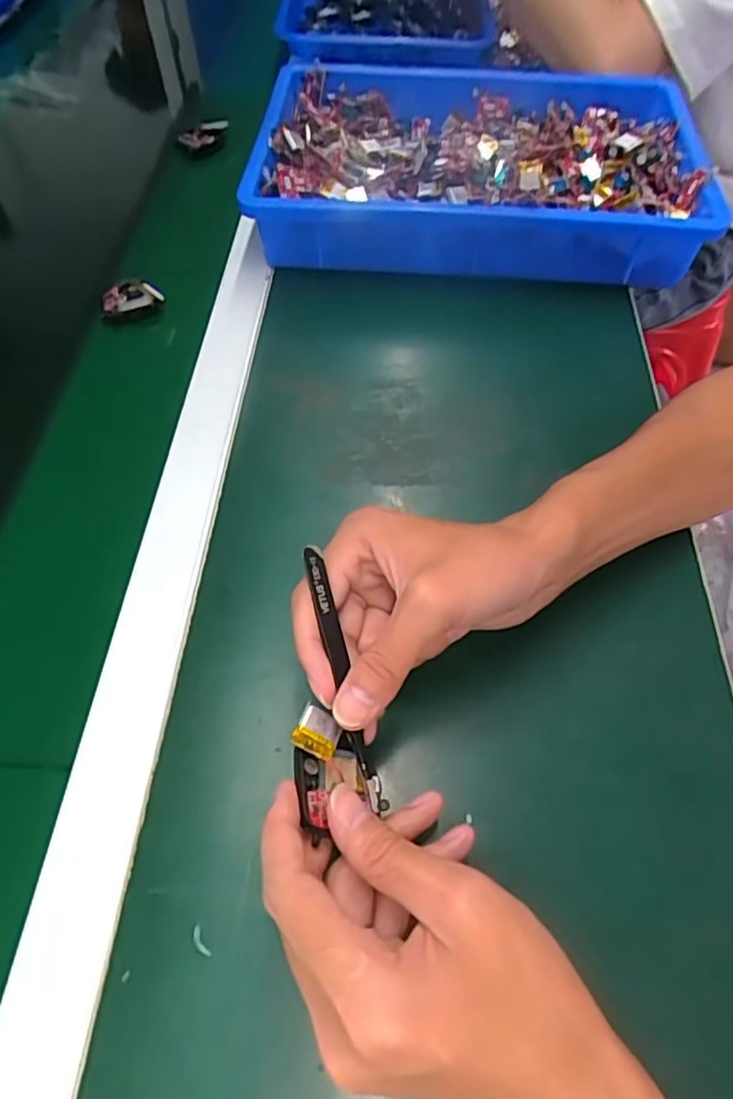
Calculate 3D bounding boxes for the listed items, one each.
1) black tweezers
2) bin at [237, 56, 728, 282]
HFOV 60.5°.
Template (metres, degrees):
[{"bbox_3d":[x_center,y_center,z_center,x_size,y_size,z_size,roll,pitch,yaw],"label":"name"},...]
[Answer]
[{"bbox_3d":[-0.013,0.051,0.281,0.007,0.006,0.111,-13,71,-6],"label":"black tweezers"},{"bbox_3d":[0.095,-0.346,0.559,0.369,0.058,0.260,2,58,3],"label":"bin"}]

